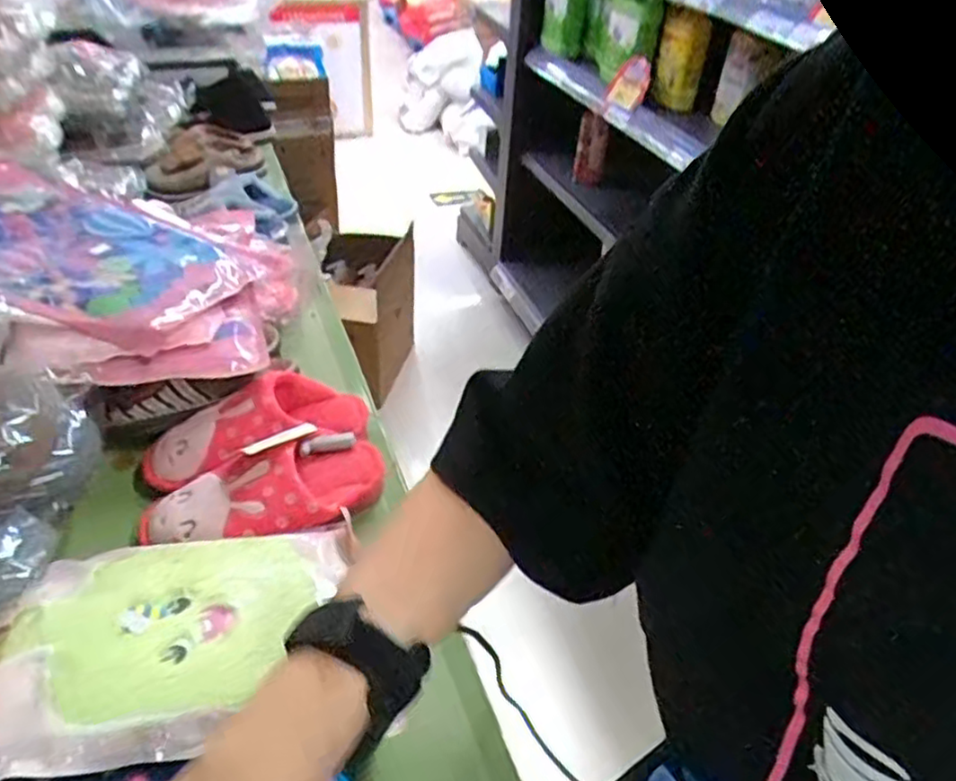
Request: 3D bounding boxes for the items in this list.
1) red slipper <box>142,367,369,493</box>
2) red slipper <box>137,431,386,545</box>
[{"bbox_3d":[-0.207,0.035,0.646,0.204,0.057,0.105,-19,44,-26],"label":"red slipper"},{"bbox_3d":[-0.178,0.088,0.592,0.207,0.052,0.091,-16,42,-23],"label":"red slipper"}]

